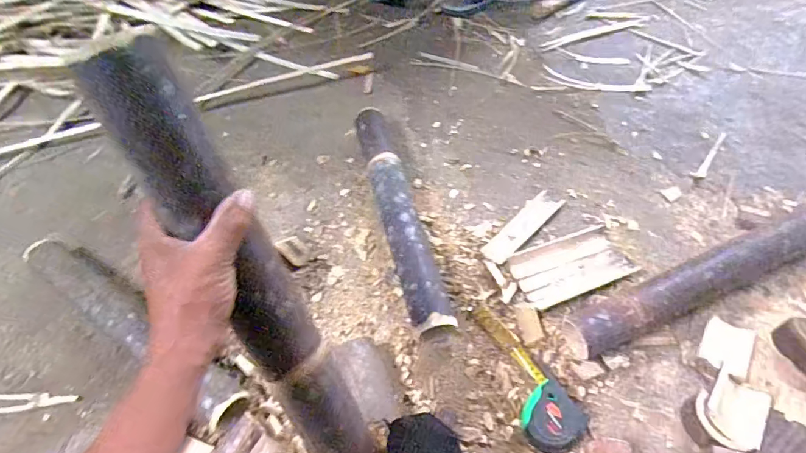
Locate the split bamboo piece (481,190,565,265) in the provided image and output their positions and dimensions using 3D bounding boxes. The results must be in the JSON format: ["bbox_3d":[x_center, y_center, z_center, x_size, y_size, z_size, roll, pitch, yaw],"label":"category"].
[{"bbox_3d":[0.219,0.000,0.826,0.050,0.009,0.188,38,66,26],"label":"split bamboo piece"}]

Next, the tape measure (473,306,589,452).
[{"bbox_3d":[0.182,0.207,0.664,0.082,0.046,0.230,-19,56,-9],"label":"tape measure"}]

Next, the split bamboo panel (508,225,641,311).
[{"bbox_3d":[0.285,0.065,0.774,0.193,0.010,0.107,-20,56,-9],"label":"split bamboo panel"}]

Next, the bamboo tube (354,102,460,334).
[{"bbox_3d":[-0.011,-0.033,0.839,0.075,0.070,0.491,-15,56,-6],"label":"bamboo tube"}]

